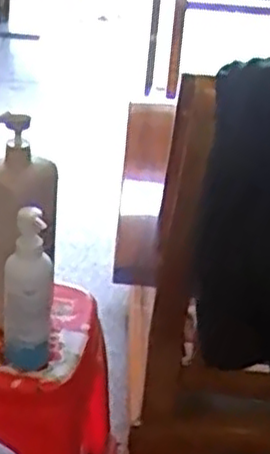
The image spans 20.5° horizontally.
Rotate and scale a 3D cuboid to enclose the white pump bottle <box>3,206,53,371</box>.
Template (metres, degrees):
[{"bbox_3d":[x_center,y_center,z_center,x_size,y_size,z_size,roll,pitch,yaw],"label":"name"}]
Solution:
[{"bbox_3d":[-0.146,0.091,1.016,0.066,0.230,0.075,0,31,-8],"label":"white pump bottle"}]

